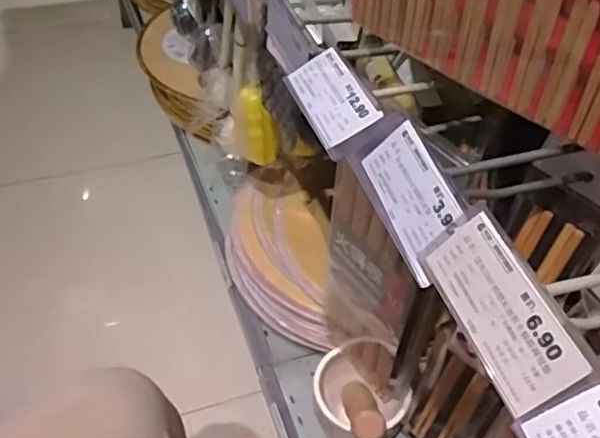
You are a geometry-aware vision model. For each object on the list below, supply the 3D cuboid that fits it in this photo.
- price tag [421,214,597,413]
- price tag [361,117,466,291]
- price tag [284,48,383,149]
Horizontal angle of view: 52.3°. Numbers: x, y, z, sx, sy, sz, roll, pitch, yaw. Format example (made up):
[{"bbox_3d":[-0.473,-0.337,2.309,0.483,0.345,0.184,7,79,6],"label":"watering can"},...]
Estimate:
[{"bbox_3d":[0.091,0.041,0.281,0.004,0.039,0.088,19,36,-41],"label":"price tag"},{"bbox_3d":[0.062,-0.011,0.336,0.007,0.040,0.085,14,45,-44],"label":"price tag"},{"bbox_3d":[0.021,-0.083,0.408,0.041,0.005,0.087,-30,48,6],"label":"price tag"}]

